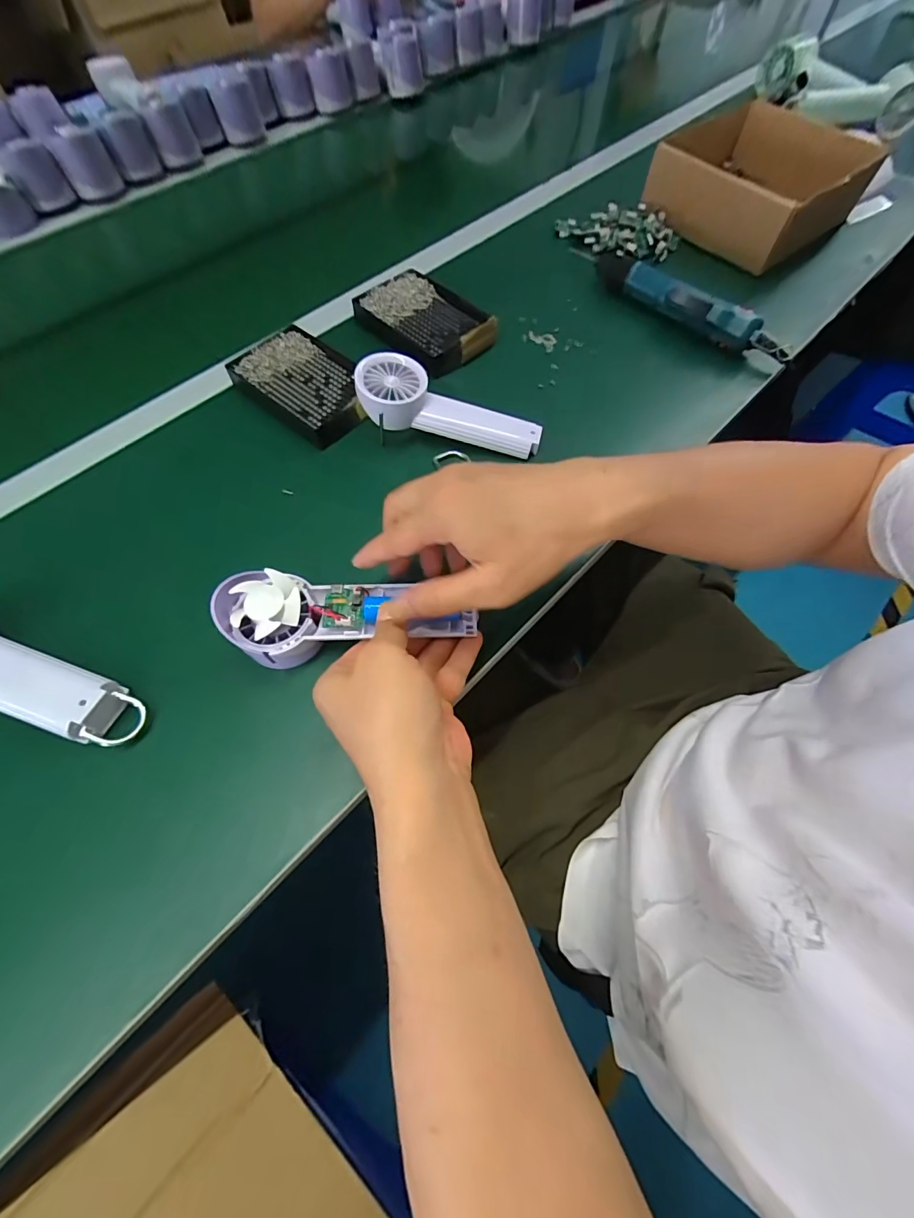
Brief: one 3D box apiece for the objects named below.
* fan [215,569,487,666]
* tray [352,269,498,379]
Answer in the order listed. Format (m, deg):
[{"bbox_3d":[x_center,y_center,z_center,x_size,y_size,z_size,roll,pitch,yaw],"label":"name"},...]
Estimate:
[{"bbox_3d":[-0.076,0.008,0.315,0.174,0.036,0.060,2,64,-3],"label":"fan"},{"bbox_3d":[-0.035,-0.314,0.488,0.092,0.031,0.143,-37,69,-16],"label":"tray"}]

